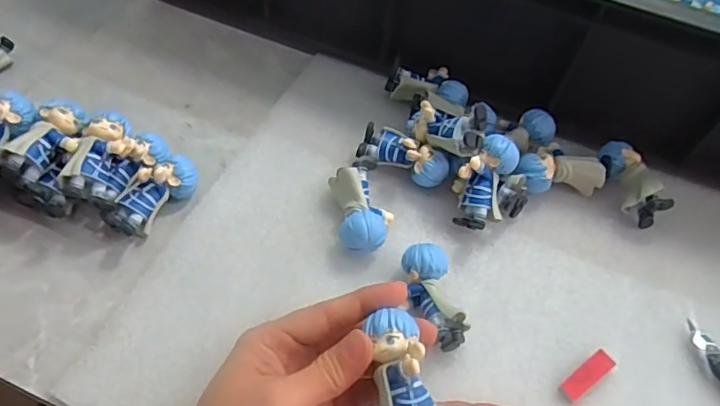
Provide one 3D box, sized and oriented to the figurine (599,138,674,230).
[{"bbox_3d":[0.186,-0.015,0.379,0.029,0.033,0.062,-5,55,-9],"label":"figurine"}]

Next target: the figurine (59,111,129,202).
[{"bbox_3d":[-0.156,-0.029,0.327,0.025,0.019,0.058,14,71,4],"label":"figurine"}]

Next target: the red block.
[{"bbox_3d":[0.130,0.099,0.308,0.038,0.005,0.012,-28,61,-23],"label":"red block"}]

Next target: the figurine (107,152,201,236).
[{"bbox_3d":[-0.130,-0.006,0.341,0.019,0.034,0.059,34,58,18],"label":"figurine"}]

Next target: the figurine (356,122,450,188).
[{"bbox_3d":[0.031,-0.032,0.373,0.062,0.034,0.029,20,54,9],"label":"figurine"}]

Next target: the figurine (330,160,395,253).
[{"bbox_3d":[0.002,0.004,0.351,0.035,0.026,0.064,-5,55,-10],"label":"figurine"}]

